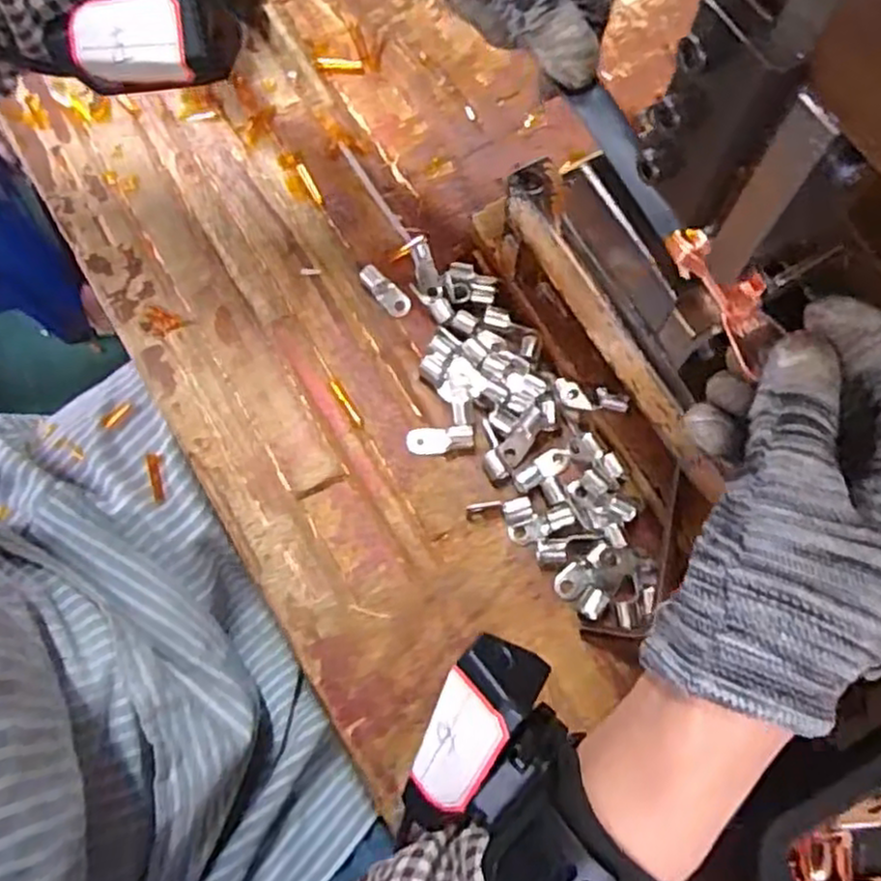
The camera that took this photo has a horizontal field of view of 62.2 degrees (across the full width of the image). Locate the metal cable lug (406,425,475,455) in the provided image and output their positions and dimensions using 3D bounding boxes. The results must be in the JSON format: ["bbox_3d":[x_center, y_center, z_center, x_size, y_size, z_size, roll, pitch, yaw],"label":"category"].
[{"bbox_3d":[0.000,0.000,0.362,0.034,0.007,0.013,-7,72,14],"label":"metal cable lug"}]

